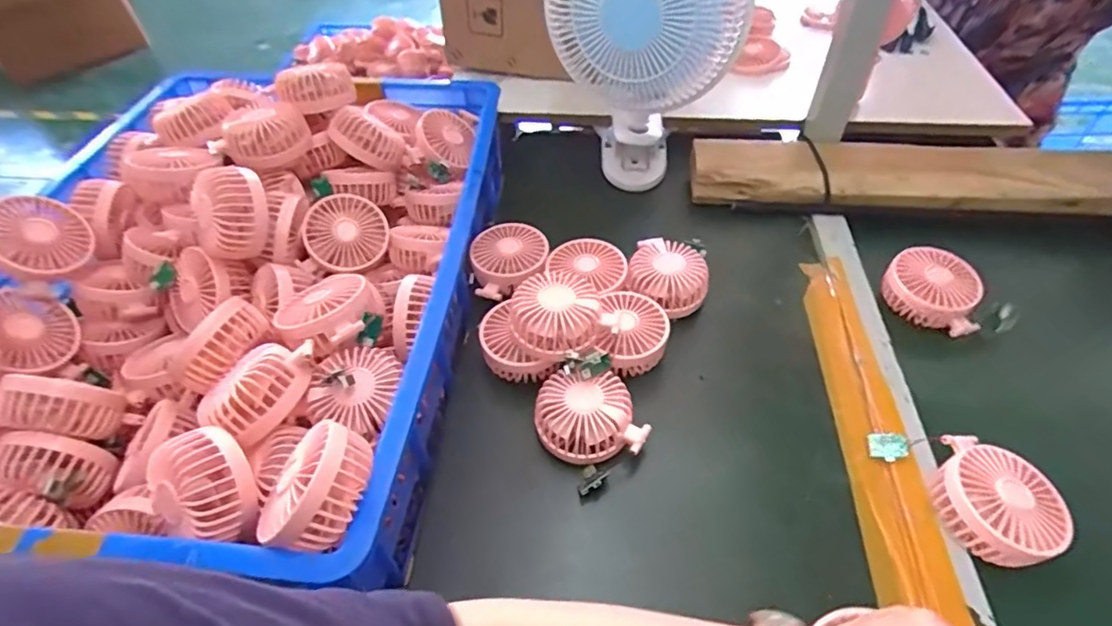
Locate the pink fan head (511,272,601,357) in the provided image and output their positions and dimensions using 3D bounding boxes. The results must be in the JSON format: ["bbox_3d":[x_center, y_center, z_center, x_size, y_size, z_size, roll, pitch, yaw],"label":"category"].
[{"bbox_3d":[0.000,0.005,0.566,0.082,0.049,0.078,-1,48,1],"label":"pink fan head"}]

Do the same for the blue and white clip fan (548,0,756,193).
[{"bbox_3d":[0.095,-0.289,0.676,0.190,0.341,0.150,-2,48,0],"label":"blue and white clip fan"}]

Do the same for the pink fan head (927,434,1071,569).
[{"bbox_3d":[0.351,0.153,0.471,0.088,0.043,0.083,30,56,26],"label":"pink fan head"}]

